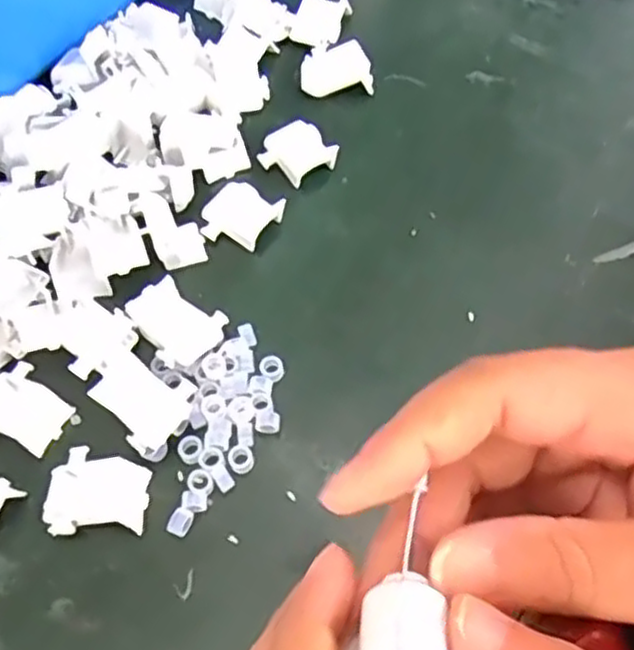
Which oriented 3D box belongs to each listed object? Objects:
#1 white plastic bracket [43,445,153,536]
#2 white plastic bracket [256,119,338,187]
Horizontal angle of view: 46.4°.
[{"bbox_3d":[-0.075,0.058,0.256,0.033,0.006,0.029,5,61,4],"label":"white plastic bracket"},{"bbox_3d":[-0.009,-0.076,0.329,0.028,0.011,0.031,-30,64,-15],"label":"white plastic bracket"}]

